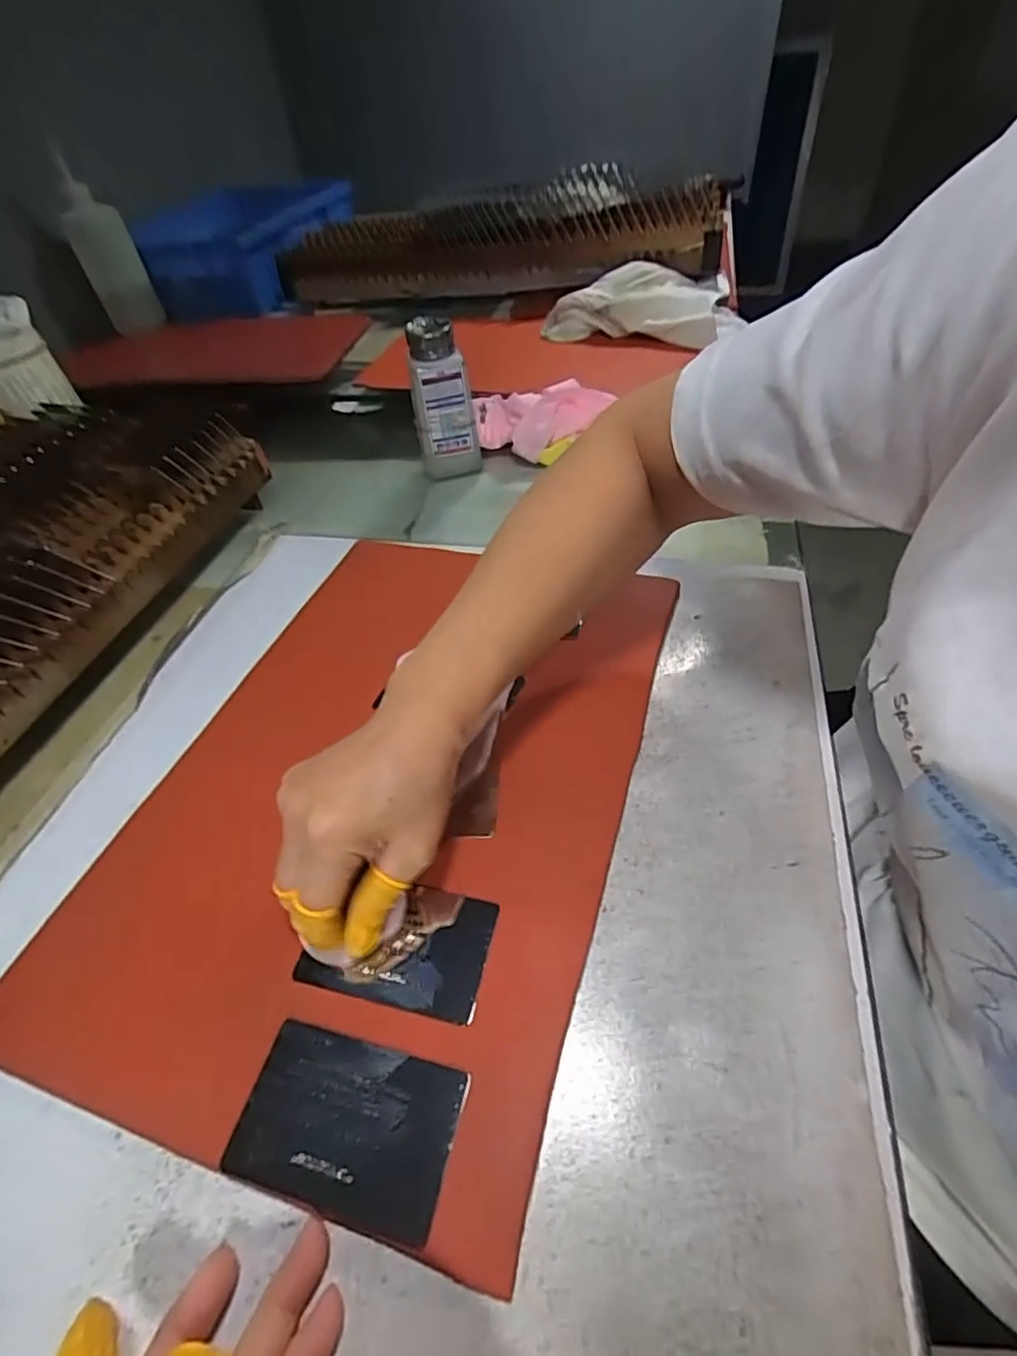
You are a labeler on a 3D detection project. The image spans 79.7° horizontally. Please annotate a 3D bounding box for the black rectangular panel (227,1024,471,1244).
[{"bbox_3d":[-0.062,0.172,0.236,0.084,0.005,0.053,8,49,14],"label":"black rectangular panel"}]

